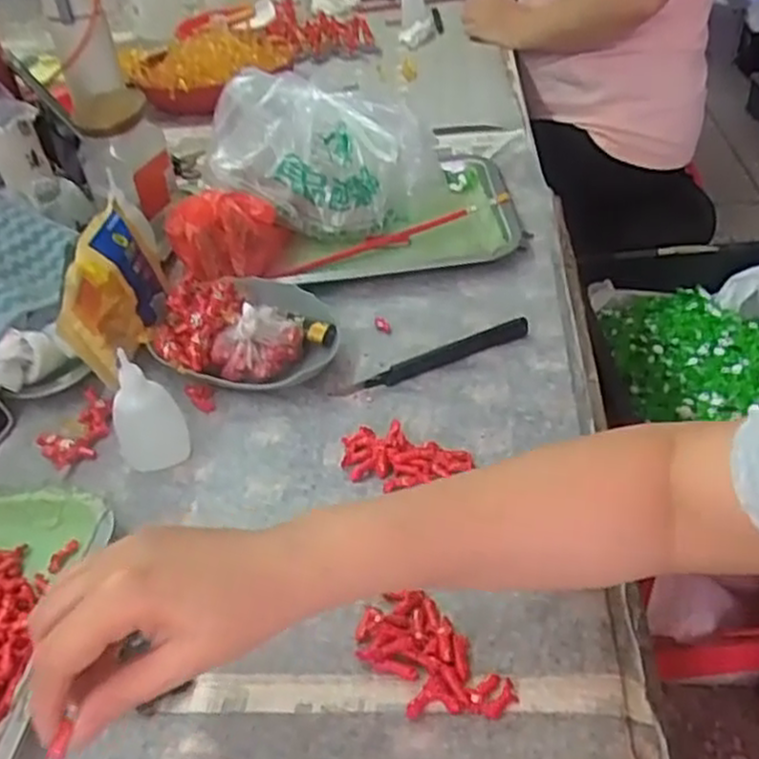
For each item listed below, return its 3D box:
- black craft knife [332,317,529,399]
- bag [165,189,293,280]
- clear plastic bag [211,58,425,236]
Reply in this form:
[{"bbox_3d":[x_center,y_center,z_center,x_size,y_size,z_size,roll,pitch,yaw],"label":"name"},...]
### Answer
[{"bbox_3d":[0.043,-0.016,0.587,0.162,0.011,0.017,-18,41,-13],"label":"black craft knife"},{"bbox_3d":[-0.135,-0.131,0.680,0.103,0.069,0.065,-13,40,-9],"label":"bag"},{"bbox_3d":[-0.057,-0.220,0.734,0.206,0.122,0.119,-2,40,4],"label":"clear plastic bag"}]

